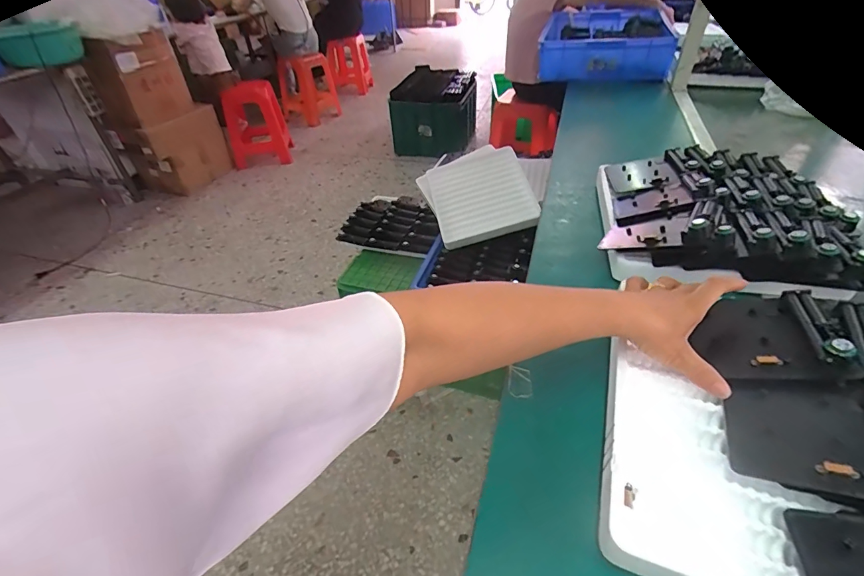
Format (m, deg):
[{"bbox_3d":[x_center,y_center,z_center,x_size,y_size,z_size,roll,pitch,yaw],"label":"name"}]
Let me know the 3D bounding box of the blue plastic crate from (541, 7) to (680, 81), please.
[{"bbox_3d":[0.589,-0.847,1.416,0.383,0.125,0.557,9,42,13],"label":"blue plastic crate"}]

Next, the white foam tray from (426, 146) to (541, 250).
[{"bbox_3d":[0.143,-0.275,1.216,0.276,0.031,0.307,-16,59,7],"label":"white foam tray"}]

